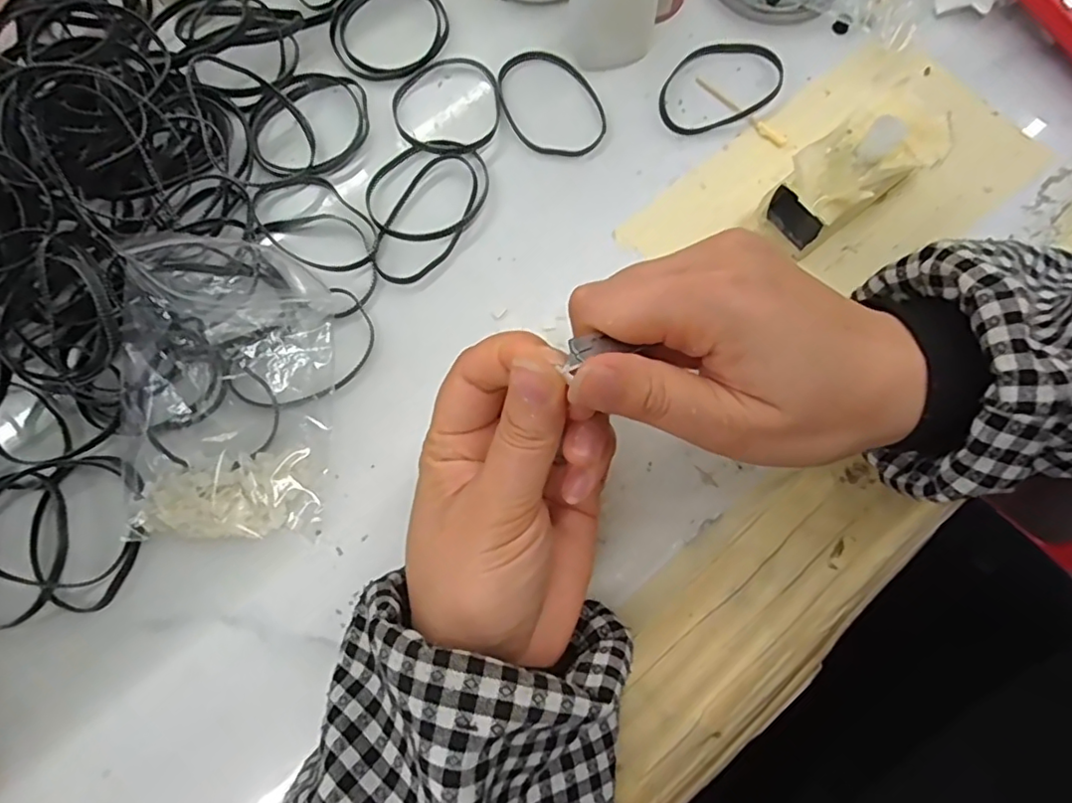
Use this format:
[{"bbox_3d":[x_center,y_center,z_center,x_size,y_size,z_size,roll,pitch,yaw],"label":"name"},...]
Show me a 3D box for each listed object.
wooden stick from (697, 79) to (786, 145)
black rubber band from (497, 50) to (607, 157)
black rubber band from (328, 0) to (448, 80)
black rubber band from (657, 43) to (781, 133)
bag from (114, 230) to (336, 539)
[{"bbox_3d":[0.108,-0.154,0.312,0.006,0.004,0.058,-44,81,-9],"label":"wooden stick"},{"bbox_3d":[0.007,-0.159,0.314,0.050,0.004,0.069,-32,79,-6],"label":"black rubber band"},{"bbox_3d":[-0.081,-0.206,0.325,0.064,0.004,0.064,0,77,0],"label":"black rubber band"},{"bbox_3d":[0.096,-0.170,0.316,0.071,0.005,0.047,-21,78,-4],"label":"black rubber band"},{"bbox_3d":[-0.140,-0.009,0.270,0.089,0.022,0.136,1,77,1],"label":"bag"}]

